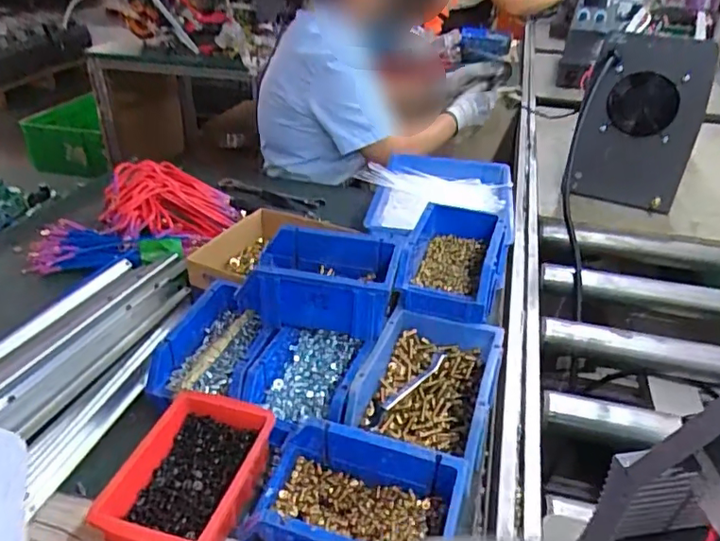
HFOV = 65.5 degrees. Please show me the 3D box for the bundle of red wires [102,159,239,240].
[{"bbox_3d":[-0.295,-0.108,0.872,0.200,0.085,0.141,-24,41,-33],"label":"bundle of red wires"}]

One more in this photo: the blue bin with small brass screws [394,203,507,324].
[{"bbox_3d":[0.112,-0.016,0.659,0.111,0.061,0.172,10,34,13],"label":"blue bin with small brass screws"}]

